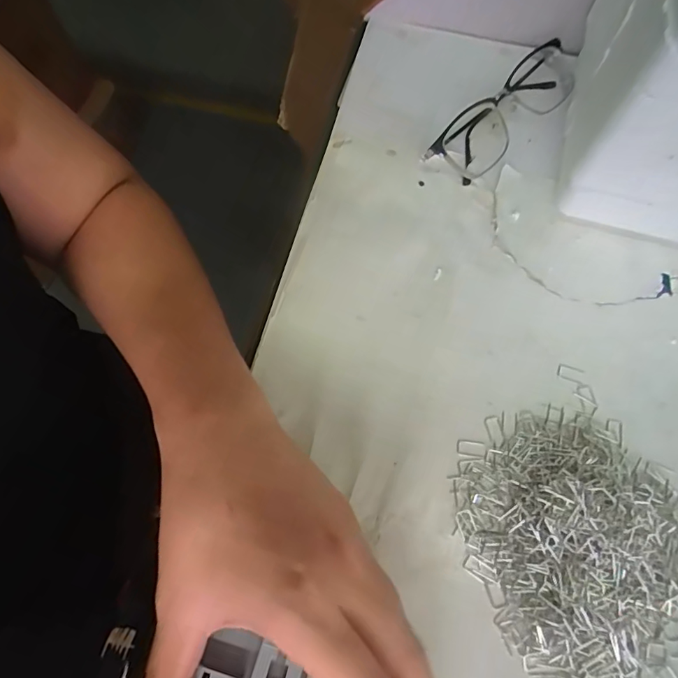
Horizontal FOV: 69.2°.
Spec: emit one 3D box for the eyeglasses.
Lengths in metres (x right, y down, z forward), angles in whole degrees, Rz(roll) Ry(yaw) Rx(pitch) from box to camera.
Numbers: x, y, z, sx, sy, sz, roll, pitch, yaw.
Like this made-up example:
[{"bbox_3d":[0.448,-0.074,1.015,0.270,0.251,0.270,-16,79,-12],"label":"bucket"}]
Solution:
[{"bbox_3d":[0.124,-0.165,0.352,0.038,0.028,0.147,41,72,14],"label":"eyeglasses"}]

